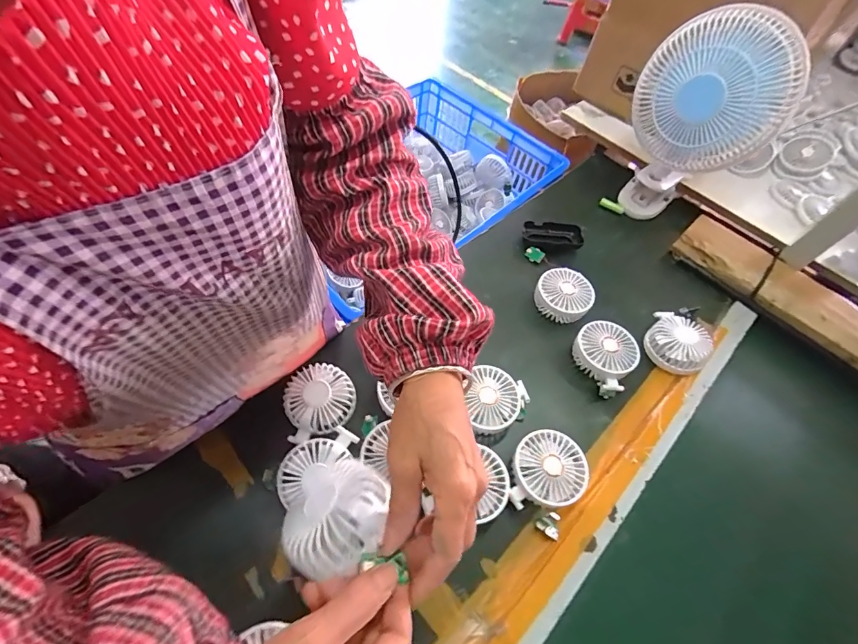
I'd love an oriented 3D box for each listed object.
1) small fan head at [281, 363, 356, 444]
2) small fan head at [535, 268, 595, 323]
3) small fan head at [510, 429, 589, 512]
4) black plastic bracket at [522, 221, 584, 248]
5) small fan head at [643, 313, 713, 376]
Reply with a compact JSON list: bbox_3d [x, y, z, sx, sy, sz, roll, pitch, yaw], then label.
[{"bbox_3d":[-0.139,0.102,0.508,0.089,0.043,0.090,-13,60,-12],"label":"small fan head"},{"bbox_3d":[0.215,-0.042,0.640,0.088,0.043,0.087,24,60,10],"label":"small fan head"},{"bbox_3d":[0.144,0.181,0.490,0.089,0.035,0.085,2,58,-3],"label":"small fan head"},{"bbox_3d":[0.224,-0.161,0.724,0.105,0.023,0.040,13,58,3],"label":"black plastic bracket"},{"bbox_3d":[0.375,0.032,0.599,0.090,0.036,0.092,35,62,16],"label":"small fan head"}]

